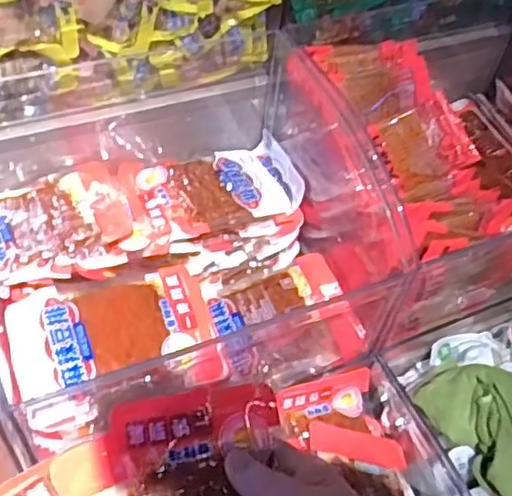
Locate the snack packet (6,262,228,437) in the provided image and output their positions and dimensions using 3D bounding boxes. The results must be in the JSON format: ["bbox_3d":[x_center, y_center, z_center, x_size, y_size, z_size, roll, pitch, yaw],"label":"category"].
[{"bbox_3d":[-0.101,0.069,0.479,0.148,0.023,0.104,-9,57,-25],"label":"snack packet"}]

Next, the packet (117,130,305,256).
[{"bbox_3d":[-0.042,-0.058,0.612,0.158,0.025,0.099,-15,54,-17],"label":"packet"}]

